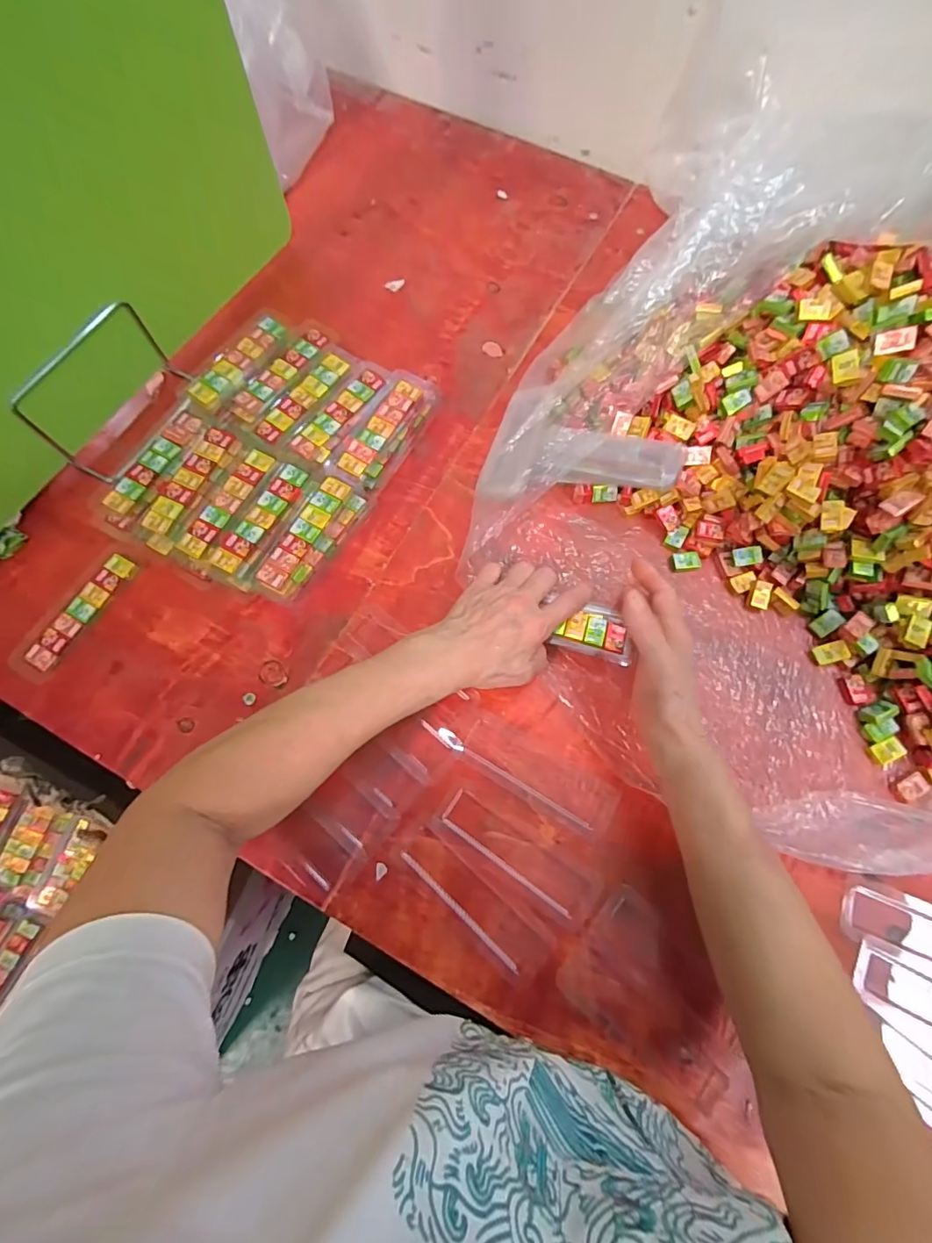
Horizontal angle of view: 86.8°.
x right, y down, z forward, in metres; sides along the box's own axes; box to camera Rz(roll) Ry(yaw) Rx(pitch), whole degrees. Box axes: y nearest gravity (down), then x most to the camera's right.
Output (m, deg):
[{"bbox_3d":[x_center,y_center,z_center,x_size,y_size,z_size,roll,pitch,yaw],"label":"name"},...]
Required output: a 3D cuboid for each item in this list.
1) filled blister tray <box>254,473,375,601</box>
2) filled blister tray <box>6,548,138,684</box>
[{"bbox_3d":[-0.146,-0.080,0.469,0.045,0.037,0.131,30,74,10],"label":"filled blister tray"},{"bbox_3d":[-0.360,-0.007,0.456,0.037,0.011,0.136,29,74,9],"label":"filled blister tray"}]

